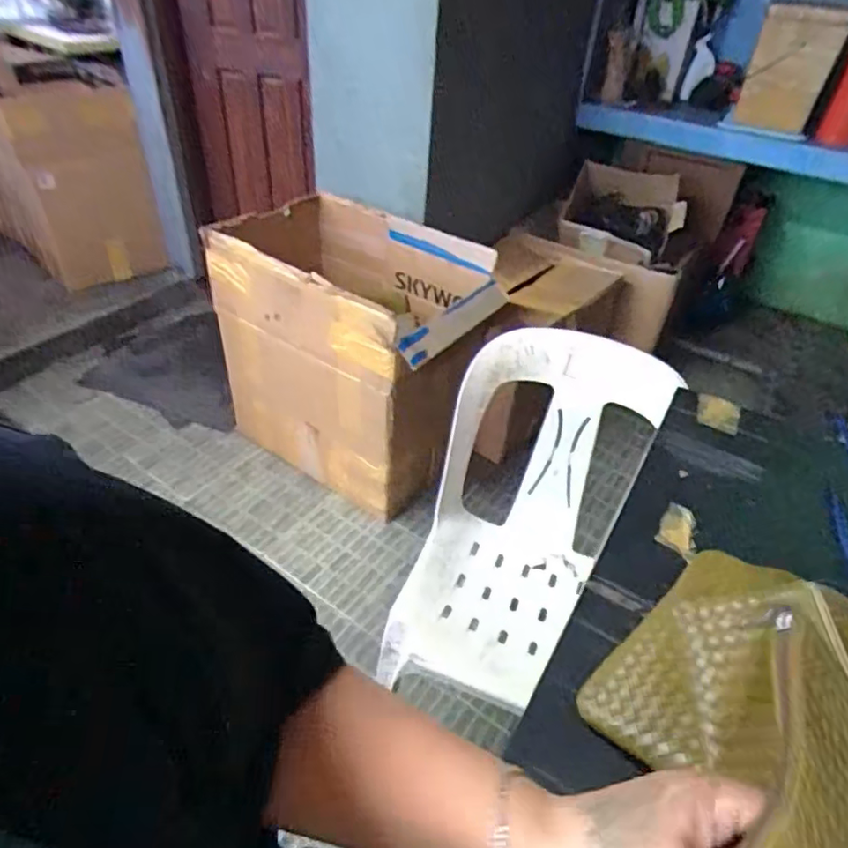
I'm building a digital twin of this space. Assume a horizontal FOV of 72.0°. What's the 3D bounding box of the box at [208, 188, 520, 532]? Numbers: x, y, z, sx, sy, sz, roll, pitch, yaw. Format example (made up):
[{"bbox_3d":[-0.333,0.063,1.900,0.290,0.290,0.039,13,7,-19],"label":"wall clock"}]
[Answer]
[{"bbox_3d":[-0.209,-0.224,1.718,0.844,0.626,0.478,28,46,25],"label":"box"}]

